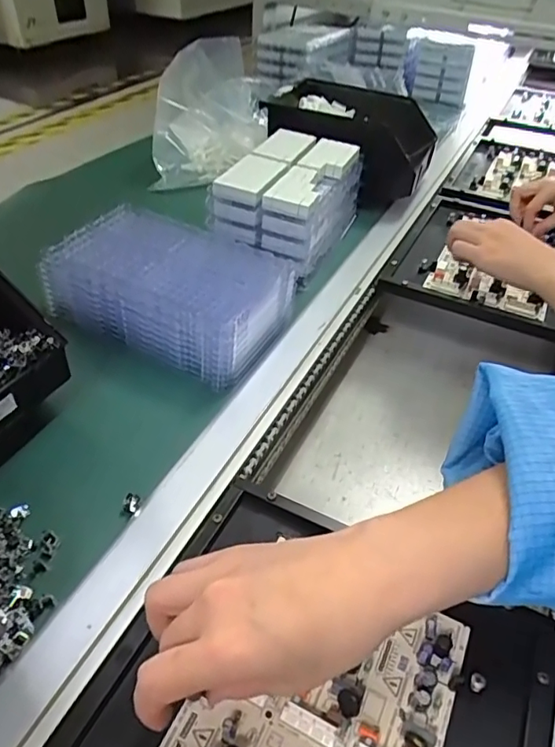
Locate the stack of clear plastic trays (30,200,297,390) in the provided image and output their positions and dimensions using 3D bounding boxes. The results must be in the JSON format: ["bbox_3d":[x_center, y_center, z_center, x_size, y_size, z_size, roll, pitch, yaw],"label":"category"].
[{"bbox_3d":[-0.101,-0.084,0.538,0.213,0.078,0.141,20,45,16],"label":"stack of clear plastic trays"}]

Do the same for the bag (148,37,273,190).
[{"bbox_3d":[-0.096,-0.371,0.768,0.154,0.178,0.132,1,39,-7],"label":"bag"}]

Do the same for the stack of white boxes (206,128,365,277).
[{"bbox_3d":[0.017,-0.223,0.668,0.139,0.089,0.206,16,40,12],"label":"stack of white boxes"}]

